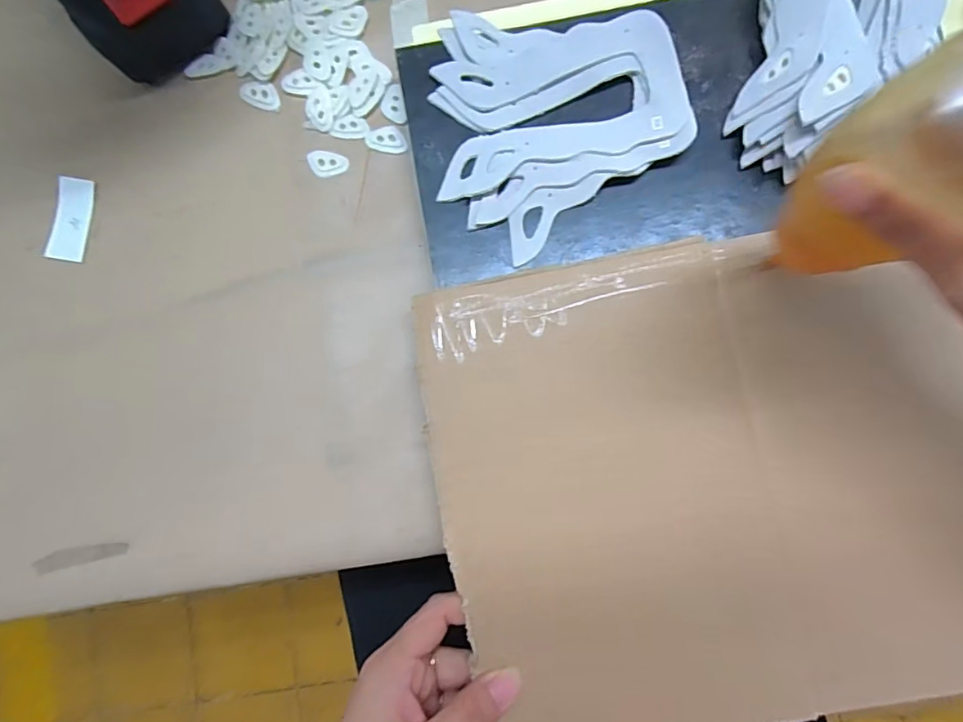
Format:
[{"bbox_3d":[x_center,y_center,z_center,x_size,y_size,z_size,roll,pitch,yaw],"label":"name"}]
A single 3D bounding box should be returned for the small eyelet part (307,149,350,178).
[{"bbox_3d":[-0.095,-0.121,0.321,0.025,0.004,0.017,6,84,3],"label":"small eyelet part"}]

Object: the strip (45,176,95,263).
[{"bbox_3d":[-0.258,-0.089,0.329,0.022,0.004,0.053,6,84,-6],"label":"strip"}]

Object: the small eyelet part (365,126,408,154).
[{"bbox_3d":[-0.059,-0.136,0.321,0.024,0.004,0.018,-5,84,2],"label":"small eyelet part"}]

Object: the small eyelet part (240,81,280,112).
[{"bbox_3d":[-0.139,-0.167,0.328,0.025,0.004,0.016,17,85,4],"label":"small eyelet part"}]

